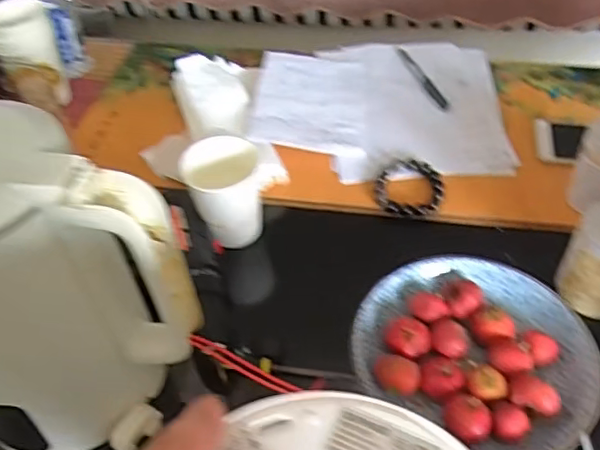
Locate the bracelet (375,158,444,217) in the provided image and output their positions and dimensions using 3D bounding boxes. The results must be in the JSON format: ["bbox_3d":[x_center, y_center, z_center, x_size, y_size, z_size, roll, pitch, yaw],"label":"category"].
[{"bbox_3d":[0.114,-0.040,0.618,0.068,0.012,0.078,3,47,6],"label":"bracelet"}]

